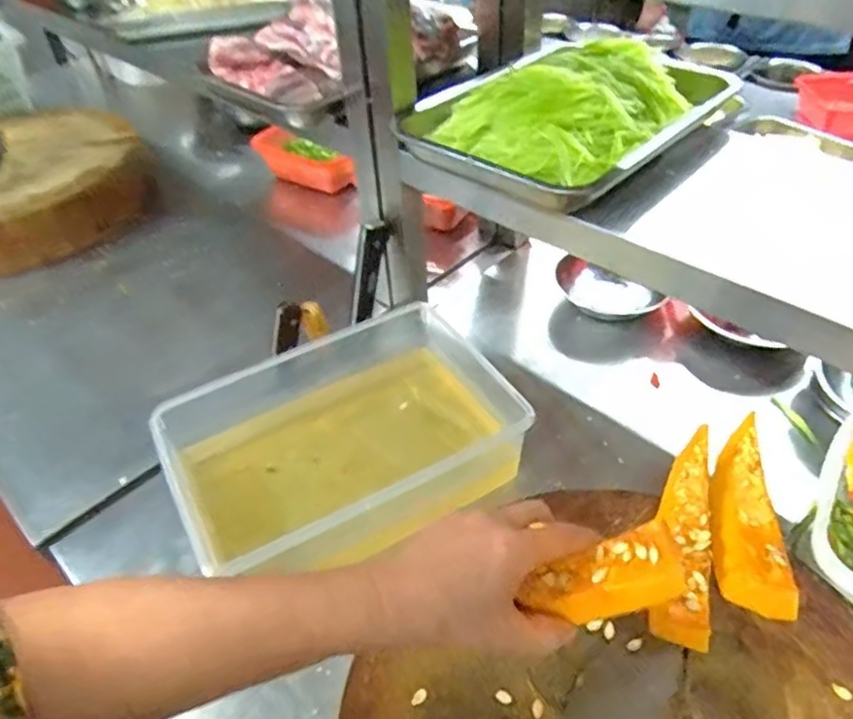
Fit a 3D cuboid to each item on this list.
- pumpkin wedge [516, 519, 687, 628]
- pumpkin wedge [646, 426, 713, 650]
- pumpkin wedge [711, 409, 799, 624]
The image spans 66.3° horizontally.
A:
[{"bbox_3d":[0.106,0.133,0.391,0.093,0.023,0.038,-27,40,18],"label":"pumpkin wedge"},{"bbox_3d":[0.205,0.134,0.513,0.040,0.033,0.175,10,45,16],"label":"pumpkin wedge"},{"bbox_3d":[0.255,0.123,0.530,0.048,0.033,0.171,4,44,10],"label":"pumpkin wedge"}]

